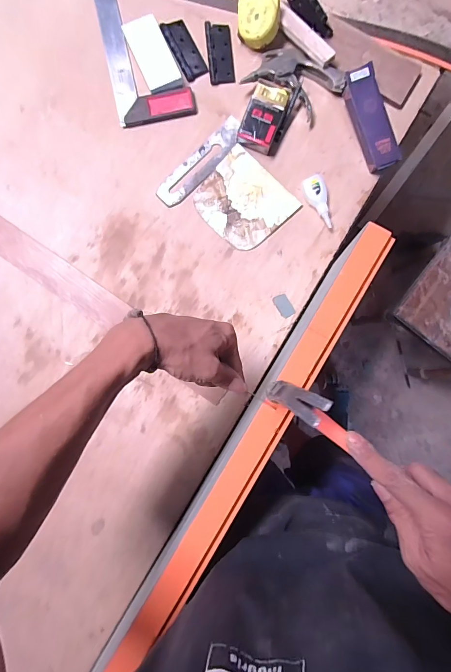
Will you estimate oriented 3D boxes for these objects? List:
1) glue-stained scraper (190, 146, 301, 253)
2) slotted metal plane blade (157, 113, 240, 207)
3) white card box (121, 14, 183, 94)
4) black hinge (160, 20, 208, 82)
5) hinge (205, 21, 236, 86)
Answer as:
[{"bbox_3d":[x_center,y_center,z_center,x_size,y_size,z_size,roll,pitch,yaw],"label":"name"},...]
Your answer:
[{"bbox_3d":[0.027,-0.220,0.570,0.142,0.005,0.126,44,87,1],"label":"glue-stained scraper"},{"bbox_3d":[-0.040,-0.286,0.572,0.179,0.006,0.046,-45,89,-3],"label":"slotted metal plane blade"},{"bbox_3d":[-0.120,-0.463,0.574,0.056,0.014,0.121,-24,88,-3],"label":"white card box"},{"bbox_3d":[-0.070,-0.485,0.584,0.042,0.007,0.106,-26,88,-3],"label":"black hinge"},{"bbox_3d":[-0.008,-0.478,0.584,0.043,0.004,0.103,-6,87,-2],"label":"hinge"}]

